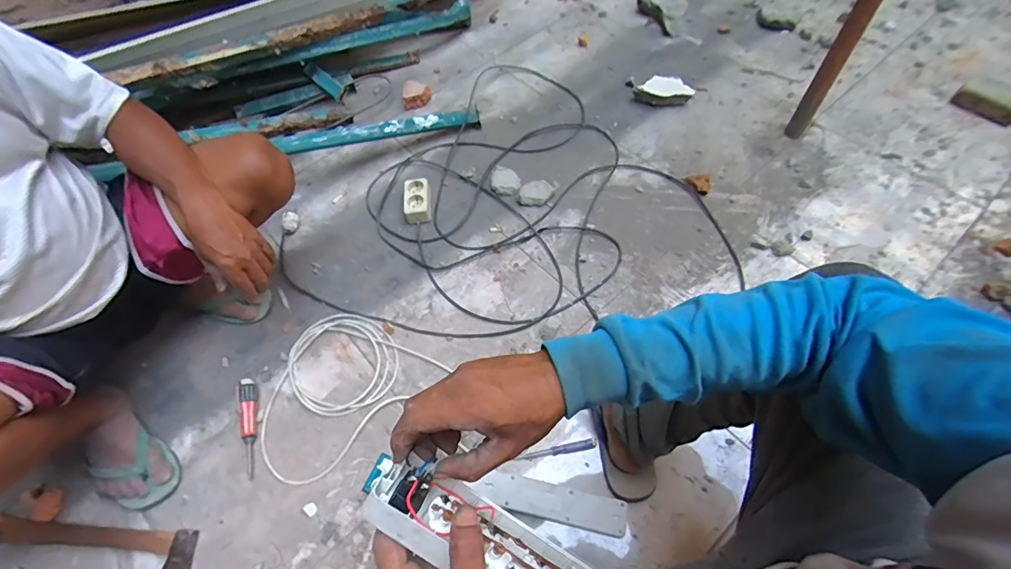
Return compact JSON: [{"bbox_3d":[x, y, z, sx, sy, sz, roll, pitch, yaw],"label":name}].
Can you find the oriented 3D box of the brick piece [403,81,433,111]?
[{"bbox_3d":[-0.247,-0.532,1.294,0.081,0.042,0.077,-12,60,-4],"label":"brick piece"}]

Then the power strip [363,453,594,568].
[{"bbox_3d":[0.020,0.216,0.353,0.275,0.019,0.059,35,33,-2],"label":"power strip"}]

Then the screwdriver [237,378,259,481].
[{"bbox_3d":[-0.470,0.259,0.856,0.027,0.035,0.176,-16,60,-7],"label":"screwdriver"}]

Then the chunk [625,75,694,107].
[{"bbox_3d":[0.407,-0.517,1.243,0.181,0.046,0.066,18,62,13],"label":"chunk"}]

